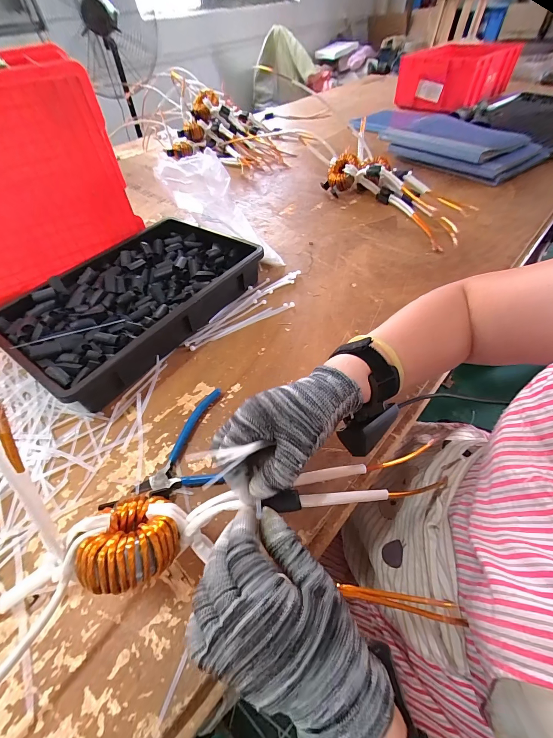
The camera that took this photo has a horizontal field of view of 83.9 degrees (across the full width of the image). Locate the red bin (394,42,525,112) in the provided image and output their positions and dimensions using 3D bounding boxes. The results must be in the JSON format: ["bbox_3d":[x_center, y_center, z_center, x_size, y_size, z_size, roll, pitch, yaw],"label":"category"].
[{"bbox_3d":[0.682,-1.110,1.166,0.401,0.144,0.276,-36,57,-23],"label":"red bin"}]

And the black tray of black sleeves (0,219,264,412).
[{"bbox_3d":[-0.219,-0.118,0.501,0.233,0.067,0.368,28,58,24],"label":"black tray of black sleeves"}]

